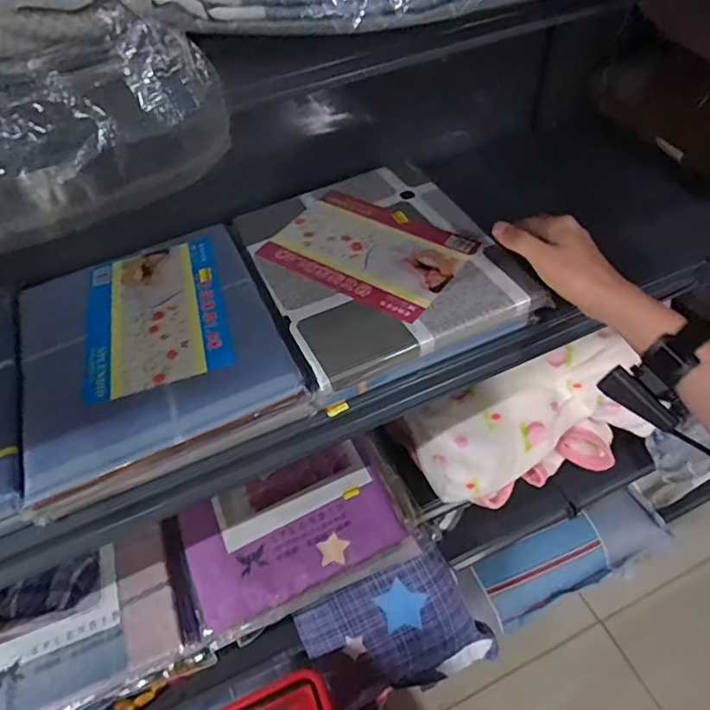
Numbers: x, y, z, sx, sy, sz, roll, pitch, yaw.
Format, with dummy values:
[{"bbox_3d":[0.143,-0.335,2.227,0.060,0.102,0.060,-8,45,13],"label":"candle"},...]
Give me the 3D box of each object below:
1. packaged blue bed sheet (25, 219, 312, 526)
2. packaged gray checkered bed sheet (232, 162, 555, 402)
[{"bbox_3d":[-0.204,-0.011,0.539,0.236,0.035,0.280,-22,52,-13],"label":"packaged blue bed sheet"},{"bbox_3d":[0.020,-0.103,0.595,0.237,0.044,0.289,-22,52,-13],"label":"packaged gray checkered bed sheet"}]

